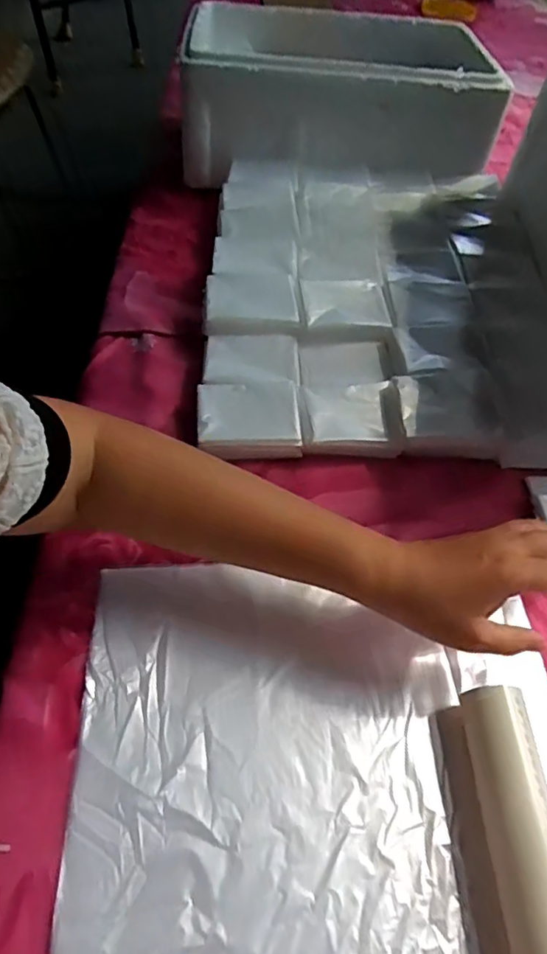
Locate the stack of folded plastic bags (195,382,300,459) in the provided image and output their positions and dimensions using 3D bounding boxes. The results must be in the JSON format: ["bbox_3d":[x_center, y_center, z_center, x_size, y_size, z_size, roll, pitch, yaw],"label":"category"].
[{"bbox_3d":[-0.021,-0.050,0.505,0.087,0.023,0.077,-6,52,-9],"label":"stack of folded plastic bags"}]

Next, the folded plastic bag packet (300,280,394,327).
[{"bbox_3d":[0.071,-0.176,0.581,0.085,0.016,0.063,-3,54,-9],"label":"folded plastic bag packet"}]

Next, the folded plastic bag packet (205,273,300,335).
[{"bbox_3d":[-0.021,-0.169,0.566,0.087,0.031,0.072,1,52,-3],"label":"folded plastic bag packet"}]

